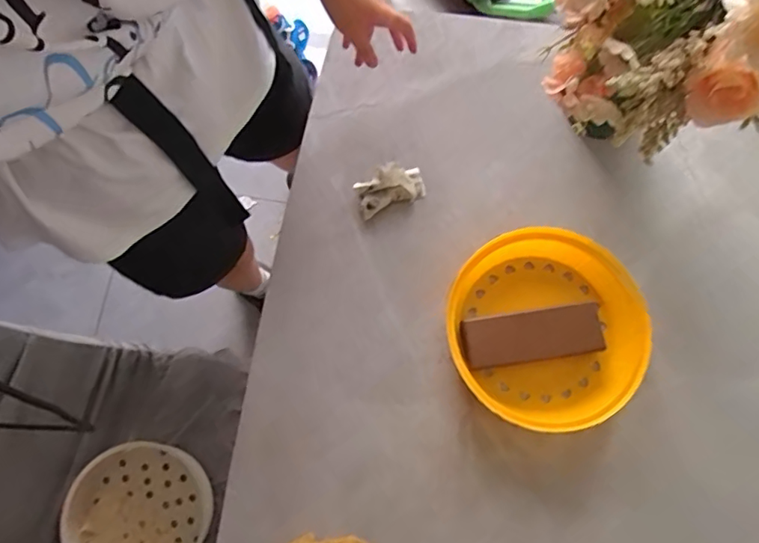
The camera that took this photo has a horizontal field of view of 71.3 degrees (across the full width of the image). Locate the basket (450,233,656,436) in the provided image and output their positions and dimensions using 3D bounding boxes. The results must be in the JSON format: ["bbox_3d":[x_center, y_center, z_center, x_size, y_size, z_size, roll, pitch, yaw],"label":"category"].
[{"bbox_3d":[0.184,0.062,0.603,0.208,0.059,0.213,1,74,-2],"label":"basket"}]

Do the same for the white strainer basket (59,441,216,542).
[{"bbox_3d":[-0.352,0.358,0.778,0.186,0.062,0.200,-26,77,-9],"label":"white strainer basket"}]

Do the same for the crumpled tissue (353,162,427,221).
[{"bbox_3d":[0.013,-0.104,0.660,0.083,0.037,0.047,-22,76,-8],"label":"crumpled tissue"}]

